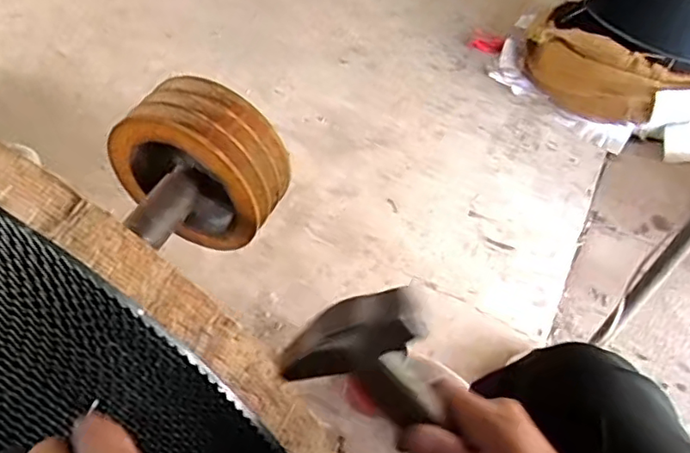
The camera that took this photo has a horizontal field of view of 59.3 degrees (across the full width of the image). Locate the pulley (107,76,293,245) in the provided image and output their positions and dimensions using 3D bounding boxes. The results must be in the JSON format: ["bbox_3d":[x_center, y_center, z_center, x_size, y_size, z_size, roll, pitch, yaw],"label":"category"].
[{"bbox_3d":[-0.166,-0.073,0.716,0.188,0.174,0.090,20,51,14],"label":"pulley"}]

